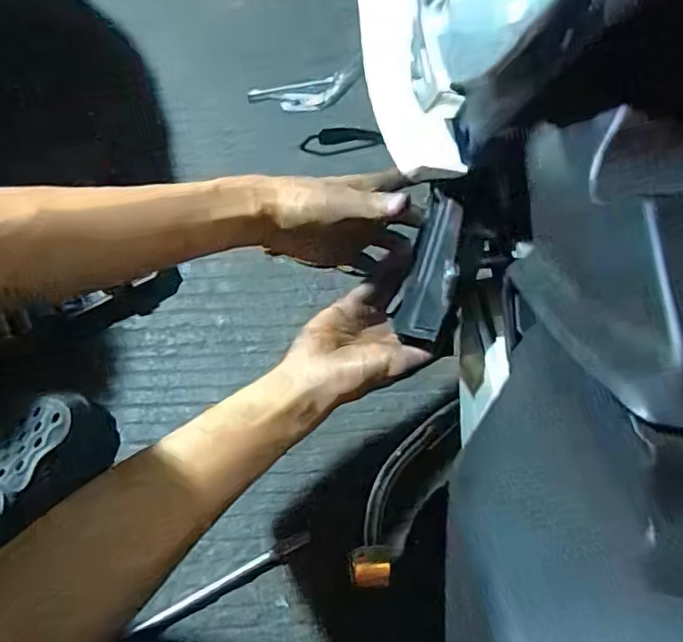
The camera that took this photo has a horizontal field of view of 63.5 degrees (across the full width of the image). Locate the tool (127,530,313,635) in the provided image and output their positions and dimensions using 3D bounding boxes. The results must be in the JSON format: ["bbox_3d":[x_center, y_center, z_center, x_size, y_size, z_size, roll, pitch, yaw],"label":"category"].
[{"bbox_3d":[-0.115,0.255,0.541,0.181,0.010,0.012,-26,67,-10],"label":"tool"}]

